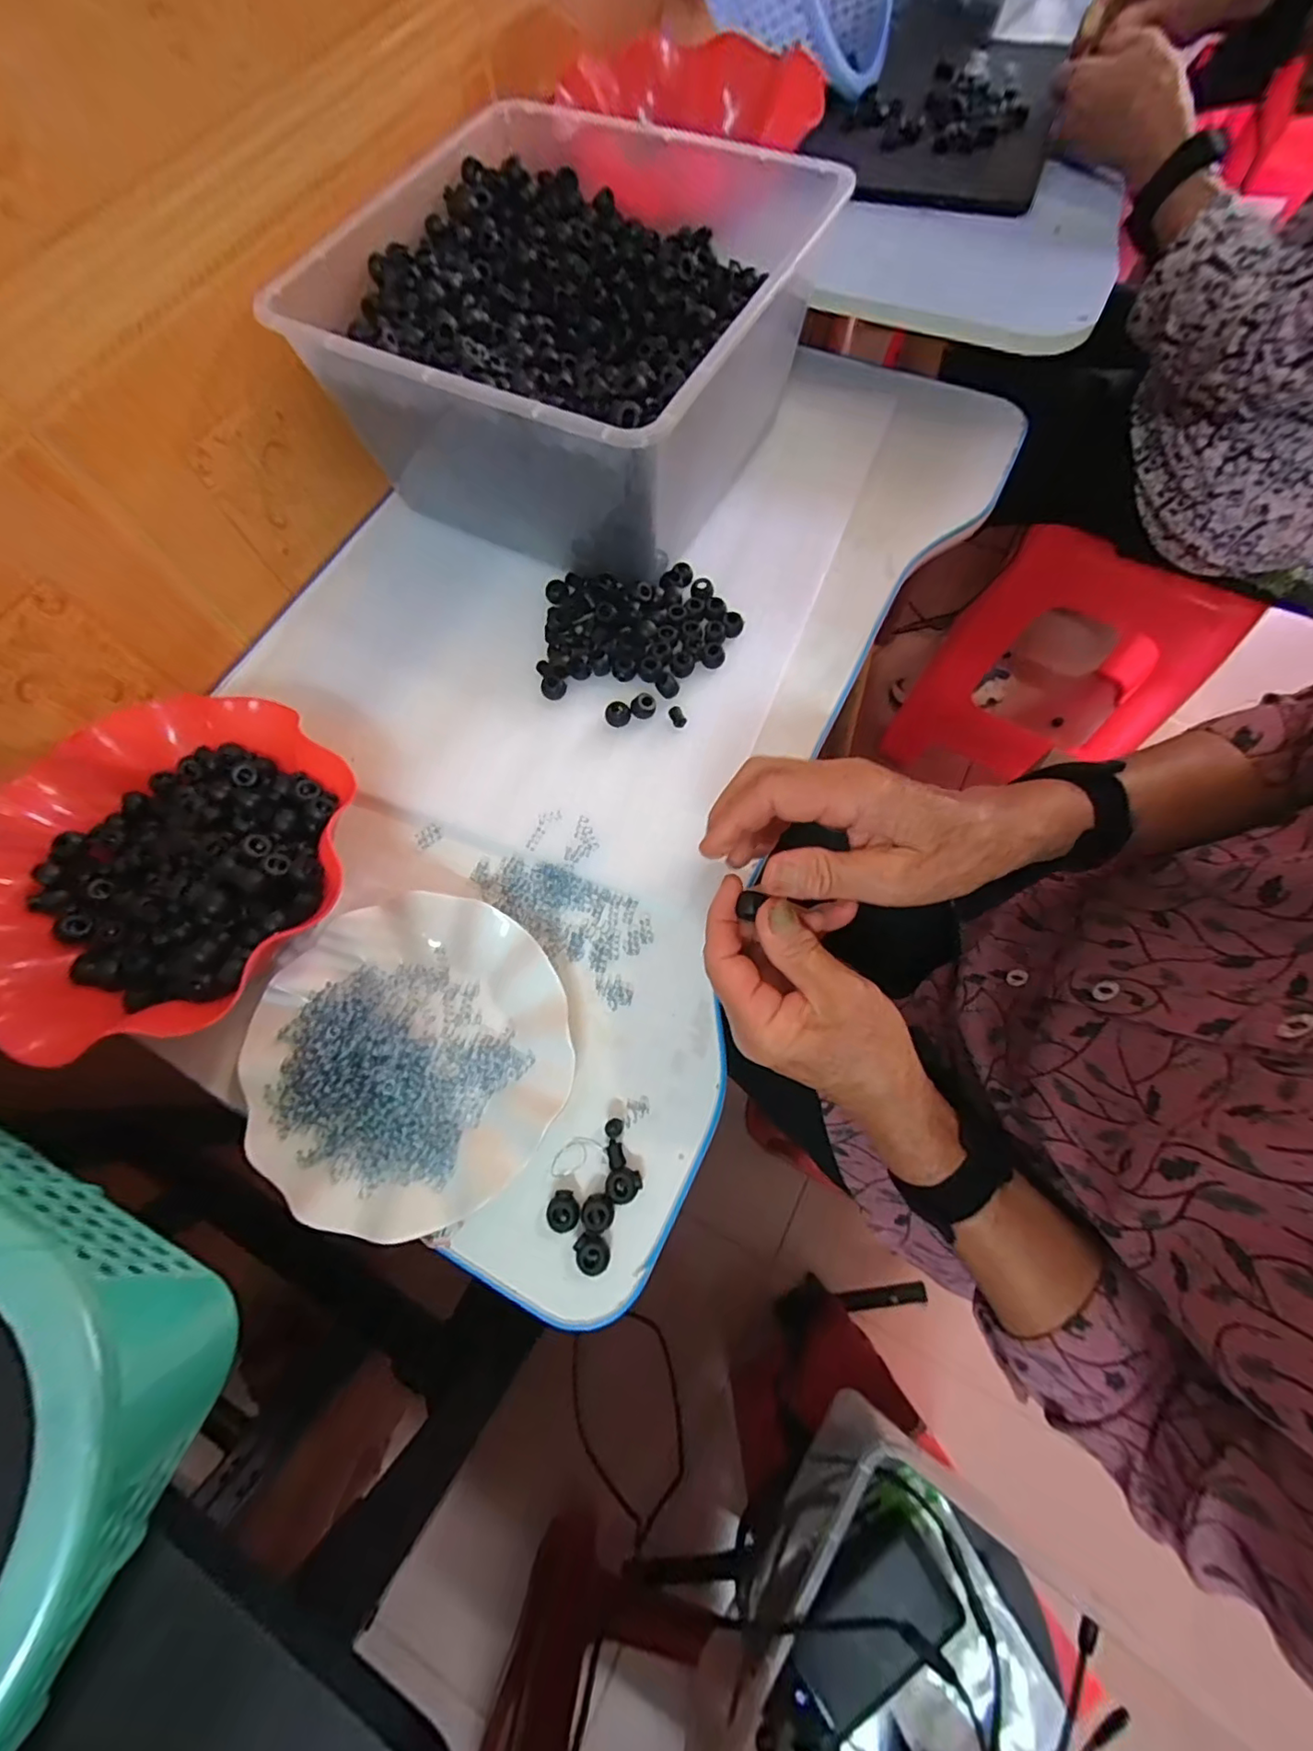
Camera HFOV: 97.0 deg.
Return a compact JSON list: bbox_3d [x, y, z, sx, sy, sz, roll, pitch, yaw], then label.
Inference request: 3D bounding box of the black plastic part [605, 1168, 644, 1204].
[{"bbox_3d":[-0.018,0.170,0.320,0.017,0.011,0.019,43,77,16],"label":"black plastic part"}]

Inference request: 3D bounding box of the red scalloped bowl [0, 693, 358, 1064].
[{"bbox_3d":[-0.300,-0.005,0.357,0.222,0.048,0.221,-1,70,2],"label":"red scalloped bowl"}]

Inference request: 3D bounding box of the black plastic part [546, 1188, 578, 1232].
[{"bbox_3d":[-0.050,0.183,0.317,0.018,0.010,0.018,27,73,12],"label":"black plastic part"}]

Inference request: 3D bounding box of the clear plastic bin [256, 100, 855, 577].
[{"bbox_3d":[-0.057,-0.405,0.444,0.298,0.135,0.331,26,73,11],"label":"clear plastic bin"}]

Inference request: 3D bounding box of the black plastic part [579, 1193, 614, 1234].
[{"bbox_3d":[-0.032,0.183,0.316,0.017,0.010,0.018,-1,70,2],"label":"black plastic part"}]

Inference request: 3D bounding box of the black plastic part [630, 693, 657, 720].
[{"bbox_3d":[-0.009,-0.118,0.406,0.018,0.010,0.015,2,70,3],"label":"black plastic part"}]

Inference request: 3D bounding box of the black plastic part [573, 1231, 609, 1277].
[{"bbox_3d":[-0.034,0.200,0.309,0.018,0.012,0.020,-30,72,-8],"label":"black plastic part"}]

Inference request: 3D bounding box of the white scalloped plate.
[{"bbox_3d":[-0.143,0.104,0.340,0.179,0.024,0.176,-1,70,2],"label":"white scalloped plate"}]

